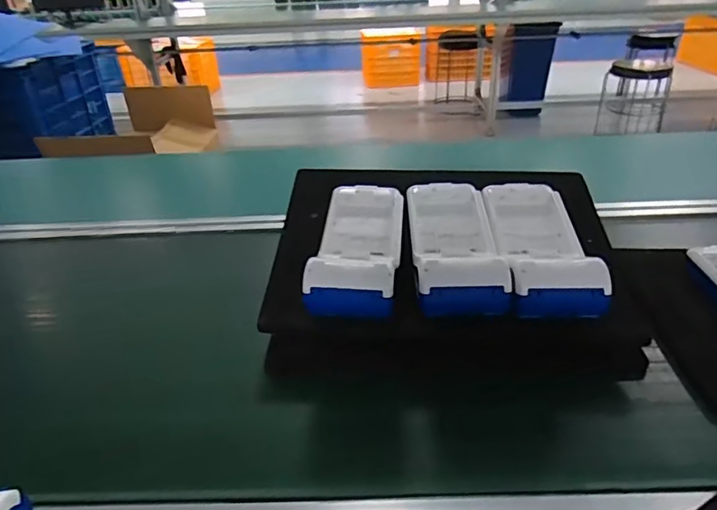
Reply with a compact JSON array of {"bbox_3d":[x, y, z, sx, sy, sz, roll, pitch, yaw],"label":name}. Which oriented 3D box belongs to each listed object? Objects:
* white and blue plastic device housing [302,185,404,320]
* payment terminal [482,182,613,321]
[{"bbox_3d":[0.000,-0.012,0.502,0.079,0.033,0.194,1,32,6],"label":"white and blue plastic device housing"},{"bbox_3d":[0.174,-0.013,0.499,0.080,0.036,0.193,0,32,4],"label":"payment terminal"}]

